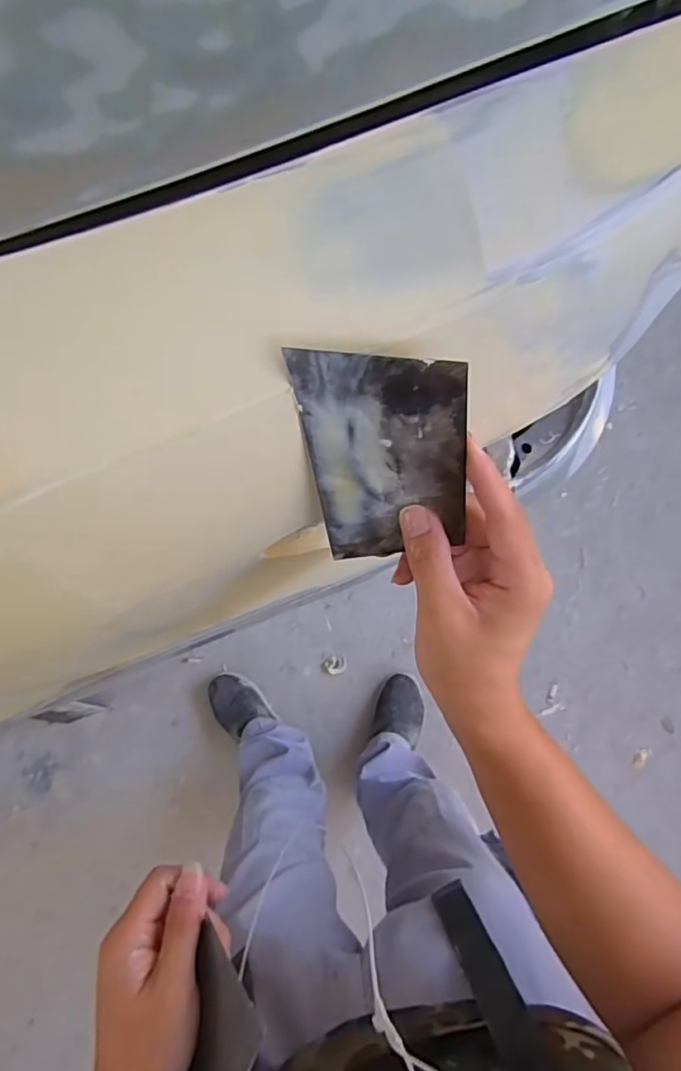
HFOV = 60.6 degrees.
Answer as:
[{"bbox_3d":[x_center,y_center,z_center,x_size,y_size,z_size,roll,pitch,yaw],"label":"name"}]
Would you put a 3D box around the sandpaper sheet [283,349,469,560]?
[{"bbox_3d":[0.024,-0.035,0.283,0.073,0.128,0.004,-8,49,4],"label":"sandpaper sheet"}]

